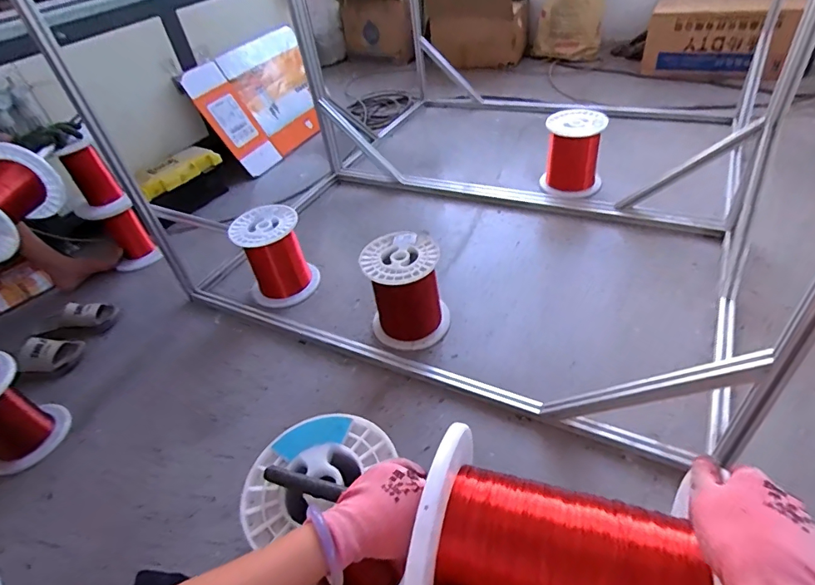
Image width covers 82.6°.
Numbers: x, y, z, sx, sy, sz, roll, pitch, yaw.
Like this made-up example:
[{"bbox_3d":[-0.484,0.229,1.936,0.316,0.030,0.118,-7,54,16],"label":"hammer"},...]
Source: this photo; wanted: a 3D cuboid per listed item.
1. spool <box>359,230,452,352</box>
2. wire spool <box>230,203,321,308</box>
[{"bbox_3d":[0.001,0.000,1.215,0.201,0.241,0.197,-4,43,4],"label":"spool"},{"bbox_3d":[-0.401,-0.114,1.408,0.207,0.228,0.203,-4,43,4],"label":"wire spool"}]

